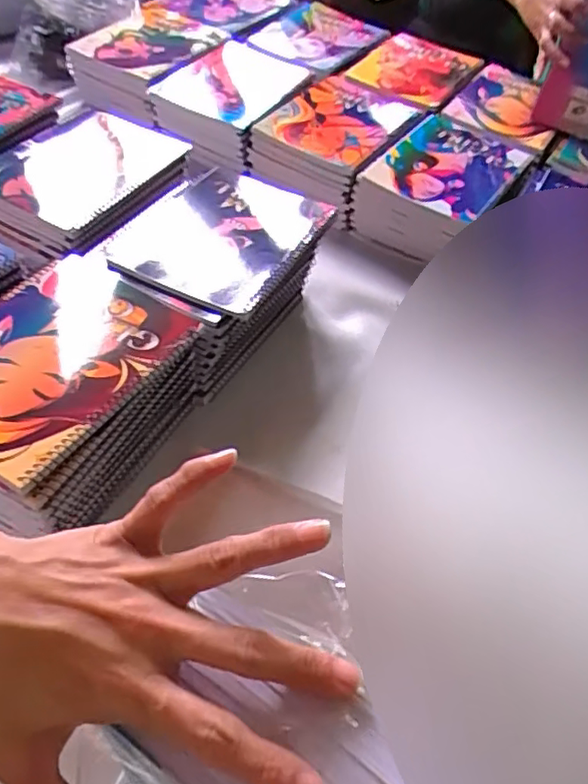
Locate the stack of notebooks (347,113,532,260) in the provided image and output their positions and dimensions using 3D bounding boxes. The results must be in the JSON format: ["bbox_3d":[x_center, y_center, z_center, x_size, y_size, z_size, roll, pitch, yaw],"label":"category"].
[{"bbox_3d":[0.190,-0.261,0.786,0.161,0.081,0.202,34,55,20],"label":"stack of notebooks"}]

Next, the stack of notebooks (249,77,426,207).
[{"bbox_3d":[0.063,-0.351,0.833,0.161,0.072,0.216,31,54,18],"label":"stack of notebooks"}]

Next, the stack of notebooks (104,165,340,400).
[{"bbox_3d":[-0.076,-0.126,0.628,0.163,0.109,0.227,24,52,13],"label":"stack of notebooks"}]

